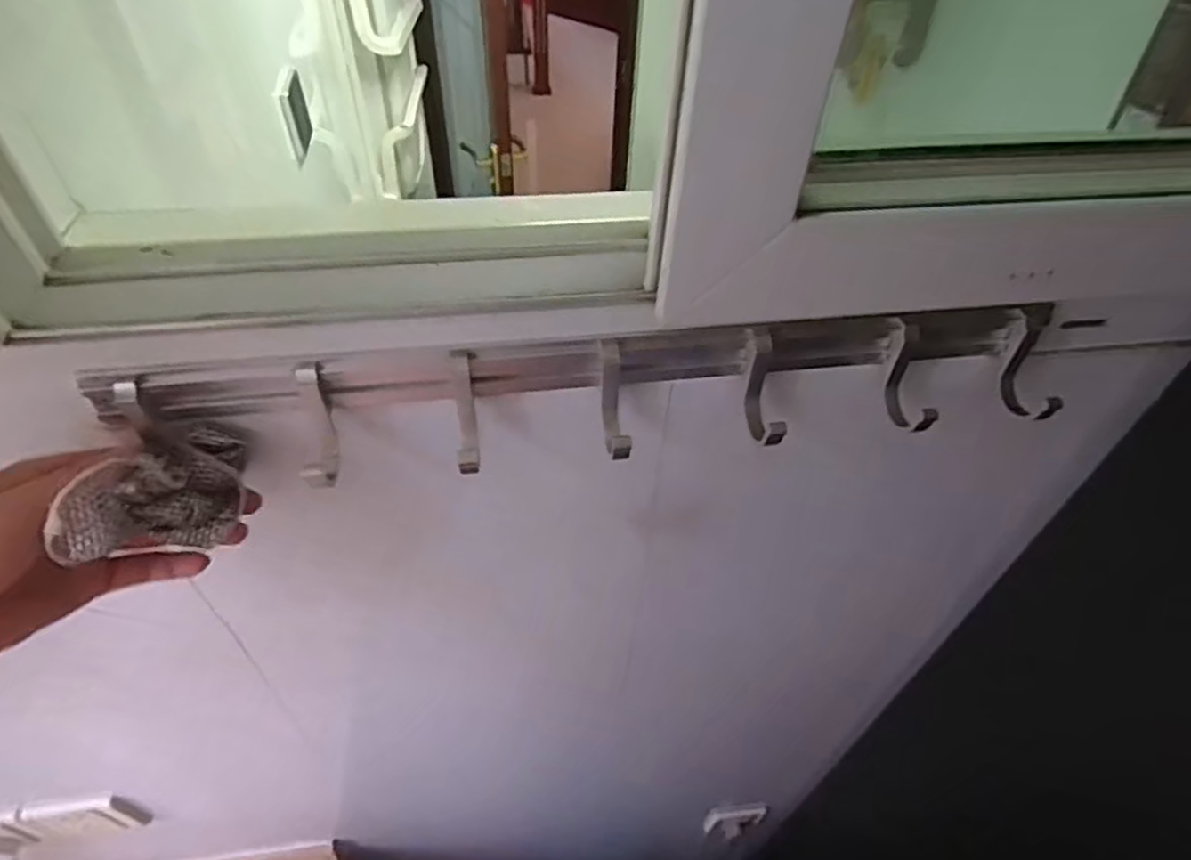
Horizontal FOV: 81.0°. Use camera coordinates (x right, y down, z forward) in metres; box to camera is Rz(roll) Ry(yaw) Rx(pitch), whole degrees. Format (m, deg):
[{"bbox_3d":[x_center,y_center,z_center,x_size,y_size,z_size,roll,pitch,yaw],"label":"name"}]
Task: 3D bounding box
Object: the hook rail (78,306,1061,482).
[{"bbox_3d":[0.012,-0.019,0.369,0.498,0.058,0.044,-4,48,-7],"label":"hook rail"}]

